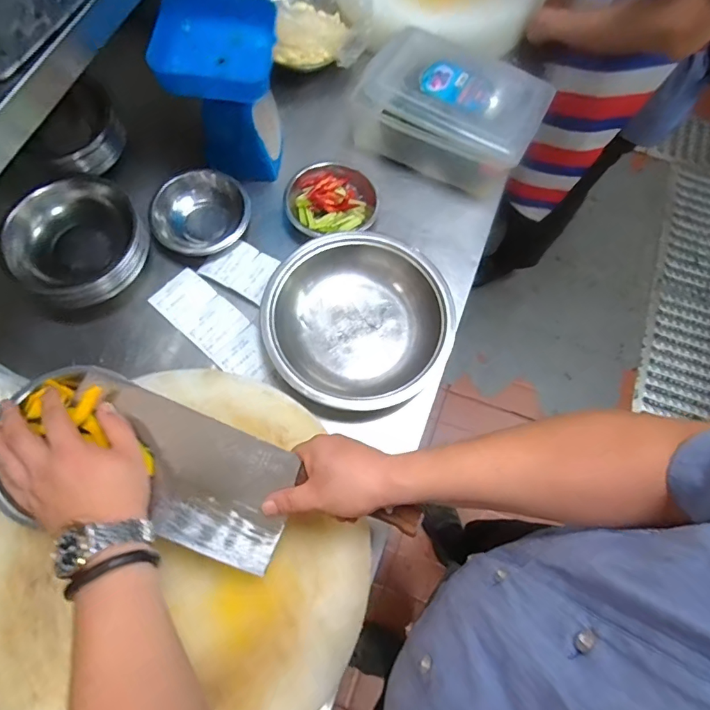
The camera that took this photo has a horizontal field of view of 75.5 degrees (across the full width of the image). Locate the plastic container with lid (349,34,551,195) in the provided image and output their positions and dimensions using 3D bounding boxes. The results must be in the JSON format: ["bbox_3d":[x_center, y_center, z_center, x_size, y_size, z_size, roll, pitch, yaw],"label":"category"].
[{"bbox_3d":[0.156,-0.402,0.760,0.280,0.113,0.180,25,72,8],"label":"plastic container with lid"}]

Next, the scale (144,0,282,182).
[{"bbox_3d":[-0.187,-0.394,0.690,0.149,0.182,0.158,4,70,0],"label":"scale"}]

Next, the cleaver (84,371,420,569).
[{"bbox_3d":[-0.113,0.132,0.435,0.331,0.038,0.114,21,71,6],"label":"cleaver"}]

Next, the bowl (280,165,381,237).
[{"bbox_3d":[-0.040,-0.250,0.738,0.142,0.043,0.124,-18,72,-7],"label":"bowl"}]

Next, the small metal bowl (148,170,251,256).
[{"bbox_3d":[-0.239,-0.220,0.707,0.142,0.038,0.122,-43,76,-14],"label":"small metal bowl"}]

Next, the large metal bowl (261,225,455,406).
[{"bbox_3d":[0.003,-0.051,0.664,0.255,0.073,0.244,0,70,-1],"label":"large metal bowl"}]

